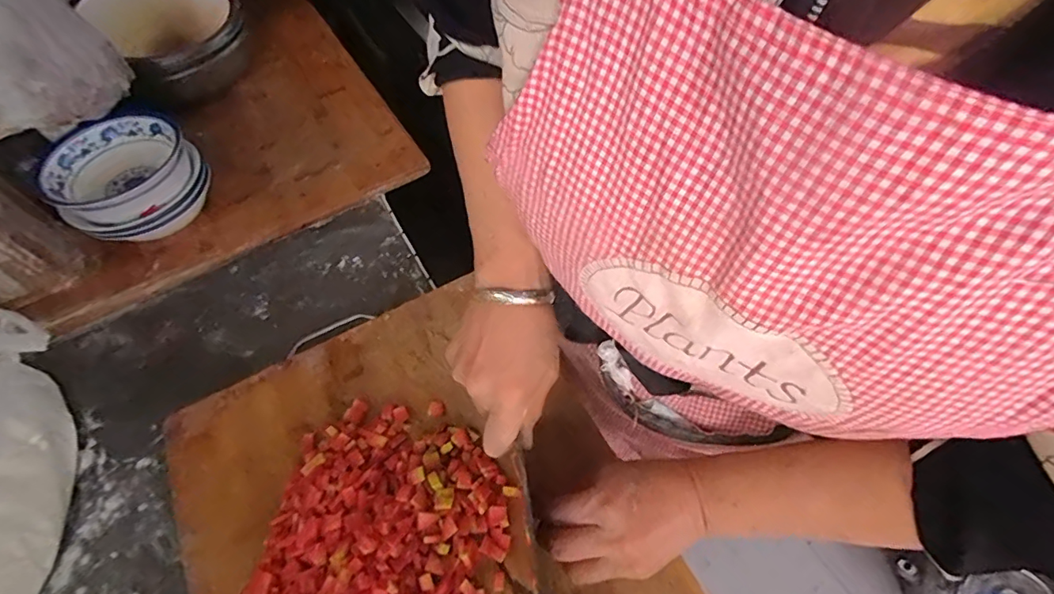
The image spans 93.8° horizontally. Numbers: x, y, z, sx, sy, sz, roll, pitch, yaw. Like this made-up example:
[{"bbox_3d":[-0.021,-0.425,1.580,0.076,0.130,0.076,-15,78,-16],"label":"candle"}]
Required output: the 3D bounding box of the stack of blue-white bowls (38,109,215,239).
[{"bbox_3d":[-0.457,-0.137,0.574,0.139,0.081,0.130,-36,62,-18],"label":"stack of blue-white bowls"}]

